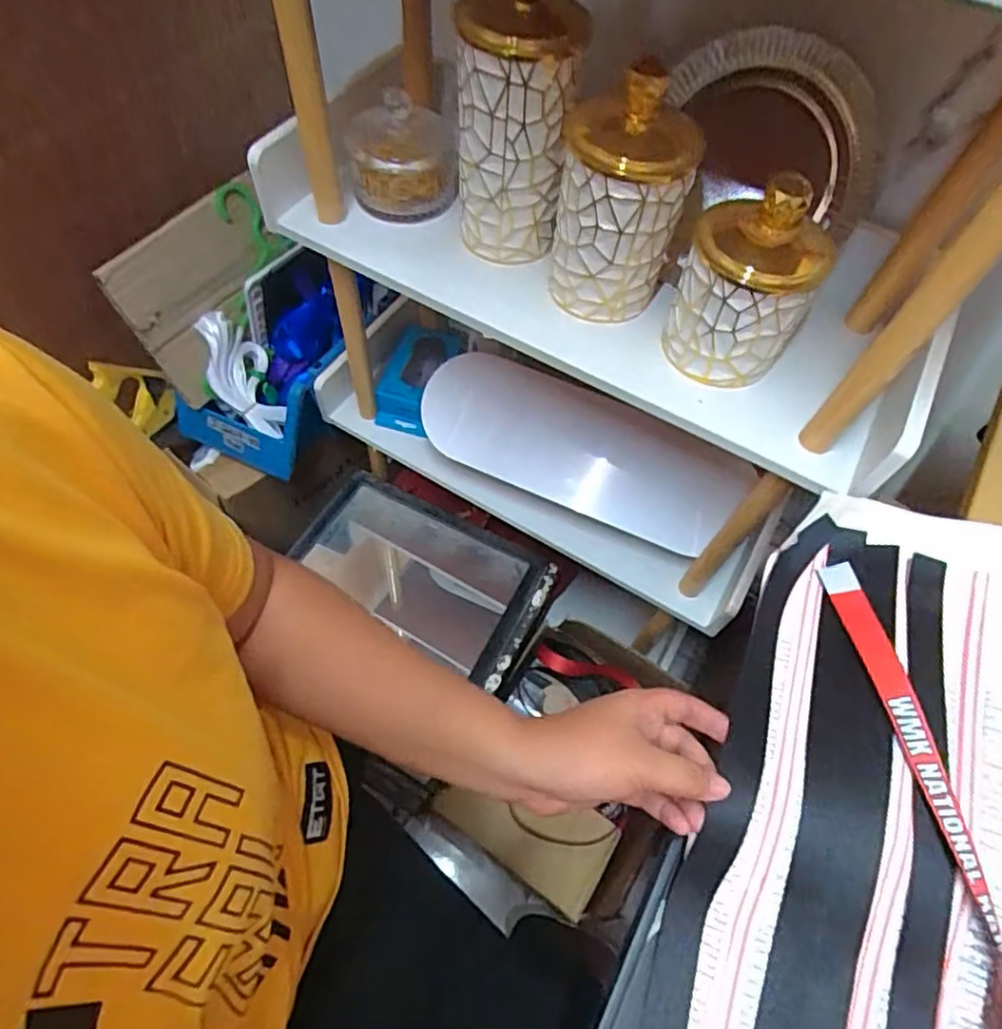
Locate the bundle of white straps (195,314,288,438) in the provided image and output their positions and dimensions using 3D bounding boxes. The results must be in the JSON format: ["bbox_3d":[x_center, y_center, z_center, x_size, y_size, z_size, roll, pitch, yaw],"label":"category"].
[{"bbox_3d":[-0.376,-0.198,0.929,0.085,0.036,0.185,-28,98,-19],"label":"bundle of white straps"}]

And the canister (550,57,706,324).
[{"bbox_3d":[0.097,-0.257,0.533,0.101,0.171,0.089,13,59,3],"label":"canister"}]

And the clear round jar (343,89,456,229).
[{"bbox_3d":[-0.096,-0.362,0.637,0.108,0.082,0.107,2,59,-3],"label":"clear round jar"}]

